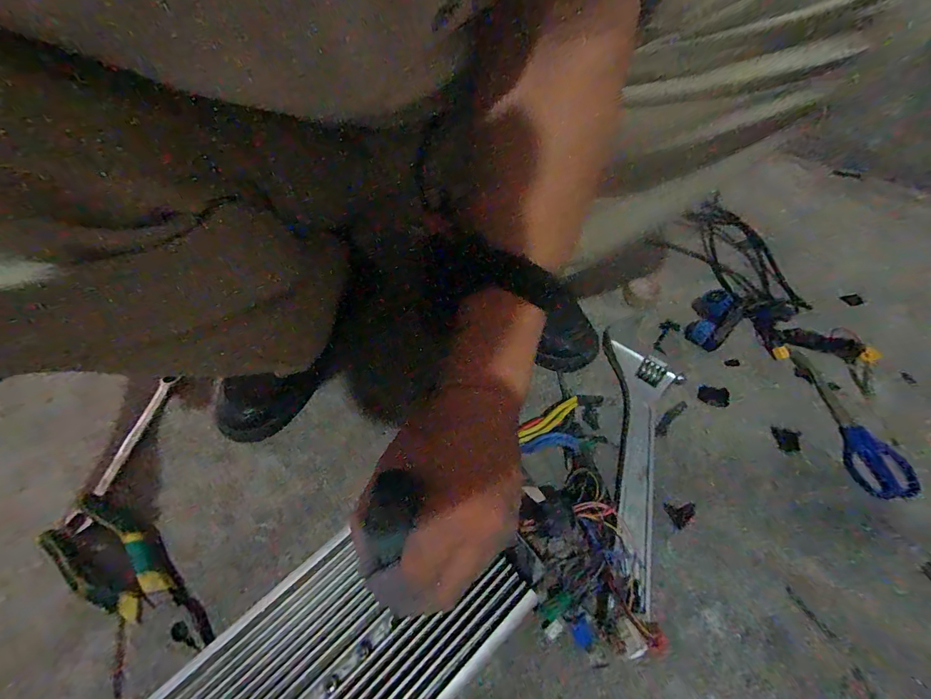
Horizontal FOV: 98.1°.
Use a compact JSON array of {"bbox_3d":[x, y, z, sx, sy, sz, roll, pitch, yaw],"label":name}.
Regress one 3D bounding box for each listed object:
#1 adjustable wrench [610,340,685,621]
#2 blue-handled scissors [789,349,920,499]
[{"bbox_3d":[0.194,0.116,0.418,0.069,0.022,0.269,6,56,5],"label":"adjustable wrench"},{"bbox_3d":[0.412,0.077,0.444,0.046,0.013,0.172,-12,57,-7],"label":"blue-handled scissors"}]

